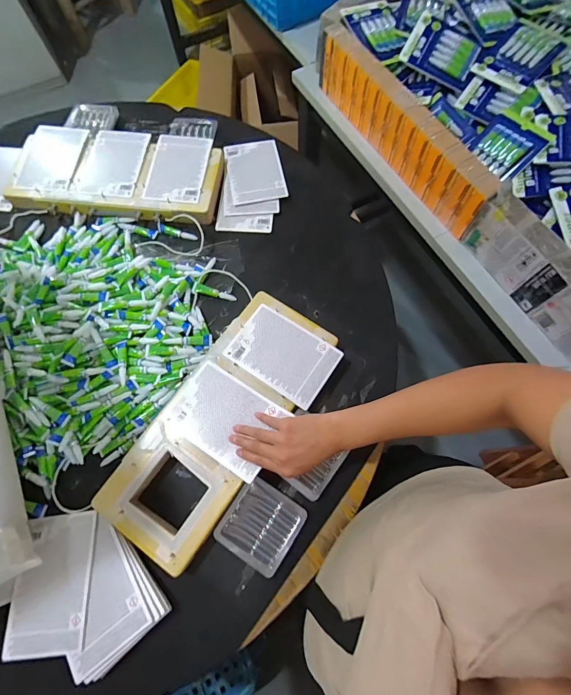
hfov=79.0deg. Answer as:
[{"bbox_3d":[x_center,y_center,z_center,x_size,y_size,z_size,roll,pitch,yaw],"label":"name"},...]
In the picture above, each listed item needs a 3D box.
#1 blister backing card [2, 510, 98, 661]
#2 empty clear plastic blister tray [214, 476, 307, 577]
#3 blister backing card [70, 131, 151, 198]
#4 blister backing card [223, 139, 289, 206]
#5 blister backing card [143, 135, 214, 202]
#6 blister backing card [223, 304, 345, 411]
[{"bbox_3d":[-0.331,0.333,0.494,0.113,0.010,0.168,-7,67,5],"label":"blister backing card"},{"bbox_3d":[-0.035,0.262,0.515,0.102,0.014,0.105,31,74,12],"label":"empty clear plastic blister tray"},{"bbox_3d":[-0.359,-0.386,0.719,0.130,0.004,0.169,5,70,4],"label":"blister backing card"},{"bbox_3d":[-0.066,-0.382,0.747,0.116,0.005,0.169,-11,70,-2],"label":"blister backing card"},{"bbox_3d":[-0.219,-0.372,0.710,0.114,0.005,0.167,6,70,4],"label":"blister backing card"},{"bbox_3d":[-0.003,0.011,0.580,0.169,0.006,0.113,33,74,13],"label":"blister backing card"}]

